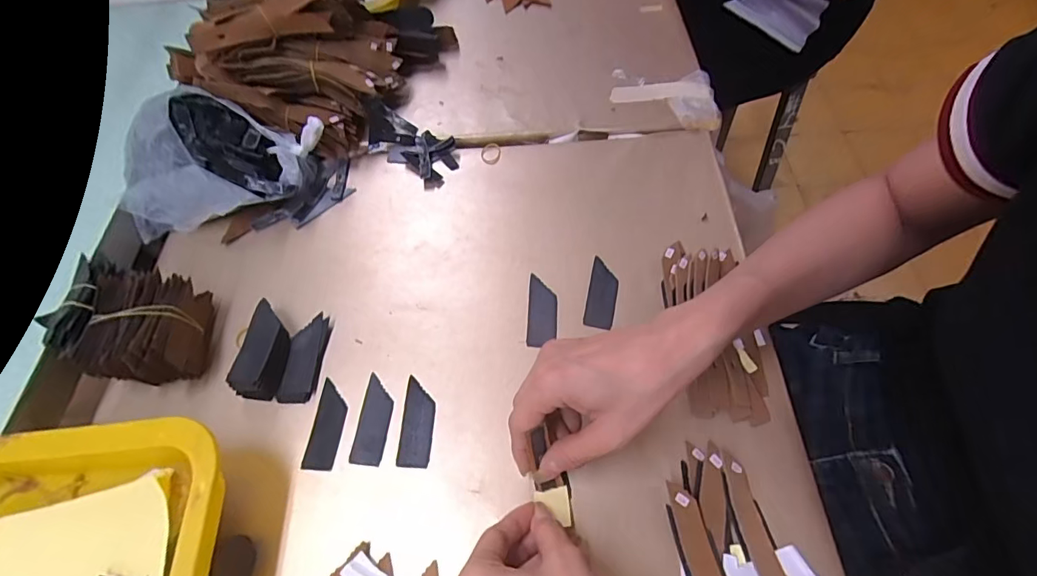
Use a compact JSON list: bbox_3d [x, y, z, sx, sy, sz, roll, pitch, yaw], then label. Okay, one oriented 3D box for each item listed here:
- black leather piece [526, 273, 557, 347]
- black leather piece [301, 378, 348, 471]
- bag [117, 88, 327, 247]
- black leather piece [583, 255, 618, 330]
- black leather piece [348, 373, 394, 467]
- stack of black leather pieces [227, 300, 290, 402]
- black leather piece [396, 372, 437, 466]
[{"bbox_3d":[0.020,0.018,0.388,0.023,0.004,0.064,2,60,4],"label":"black leather piece"},{"bbox_3d":[-0.142,0.101,0.350,0.023,0.004,0.063,3,60,4],"label":"black leather piece"},{"bbox_3d":[-0.273,-0.122,0.430,0.185,0.093,0.091,-11,60,-3],"label":"bag"},{"bbox_3d":[0.070,0.003,0.390,0.023,0.004,0.062,13,64,2],"label":"black leather piece"},{"bbox_3d":[-0.107,0.097,0.349,0.024,0.004,0.063,4,61,5],"label":"black leather piece"},{"bbox_3d":[-0.198,0.047,0.369,0.030,0.024,0.074,-1,60,2],"label":"stack of black leather pieces"},{"bbox_3d":[-0.074,0.098,0.347,0.023,0.004,0.063,0,60,3],"label":"black leather piece"}]

